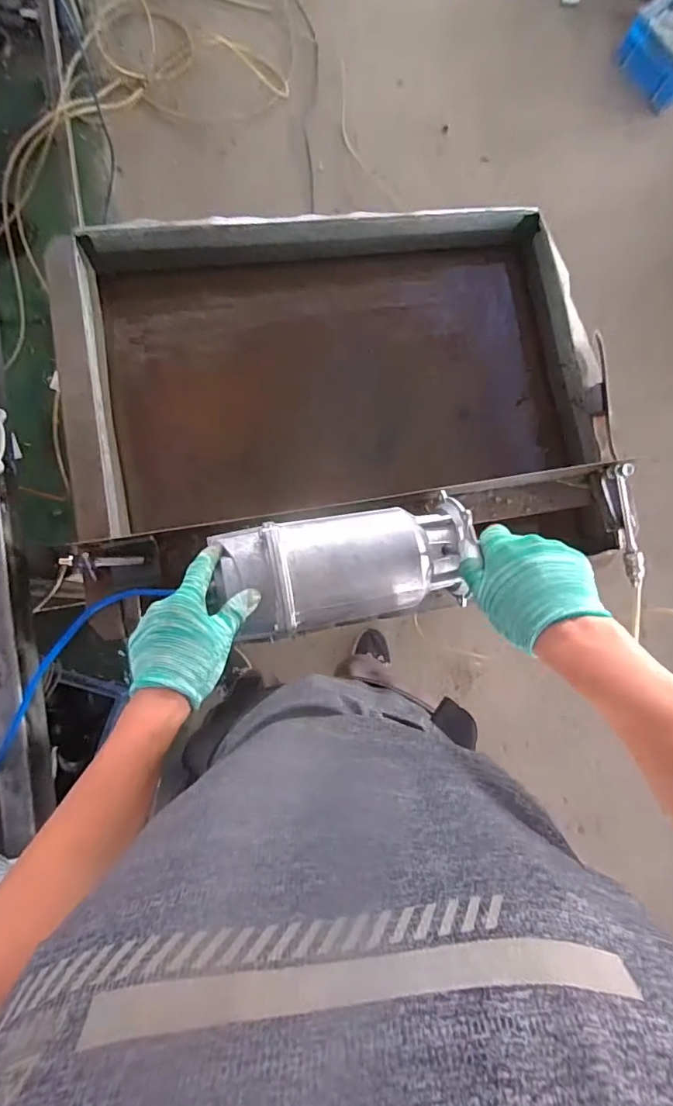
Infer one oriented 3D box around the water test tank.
[{"bbox_3d":[0.008,-0.225,0.759,0.742,0.217,0.527,-10,85,-8],"label":"water test tank"}]

